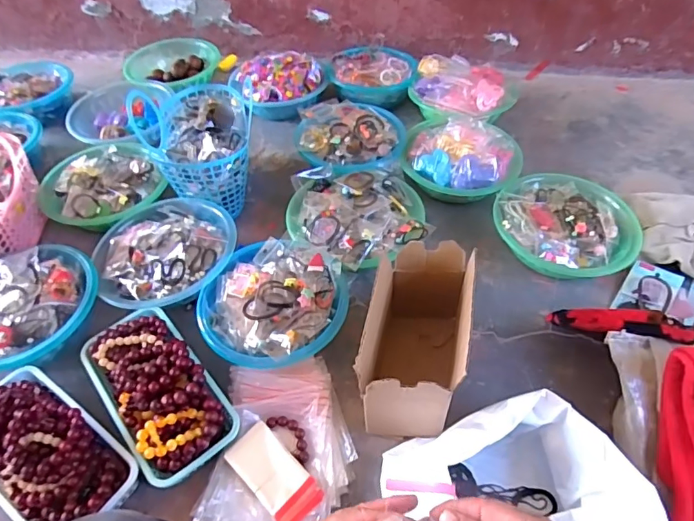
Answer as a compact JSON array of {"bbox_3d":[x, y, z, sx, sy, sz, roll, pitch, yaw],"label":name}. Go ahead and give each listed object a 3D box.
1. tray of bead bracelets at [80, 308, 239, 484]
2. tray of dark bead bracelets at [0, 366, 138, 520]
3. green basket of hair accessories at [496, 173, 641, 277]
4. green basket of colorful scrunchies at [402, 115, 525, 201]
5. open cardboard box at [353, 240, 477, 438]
[{"bbox_3d":[-0.271,0.165,0.657,0.128,0.066,0.264,-34,57,-24],"label":"tray of bead bracelets"},{"bbox_3d":[-0.396,0.233,0.600,0.254,0.076,0.128,30,57,24],"label":"tray of dark bead bracelets"},{"bbox_3d":[0.376,-0.064,0.856,0.228,0.086,0.211,-1,50,1],"label":"green basket of hair accessories"},{"bbox_3d":[0.229,-0.197,0.961,0.225,0.111,0.198,9,51,9],"label":"green basket of colorful scrunchies"},{"bbox_3d":[0.092,0.109,0.649,0.119,0.181,0.221,9,51,9],"label":"open cardboard box"}]

